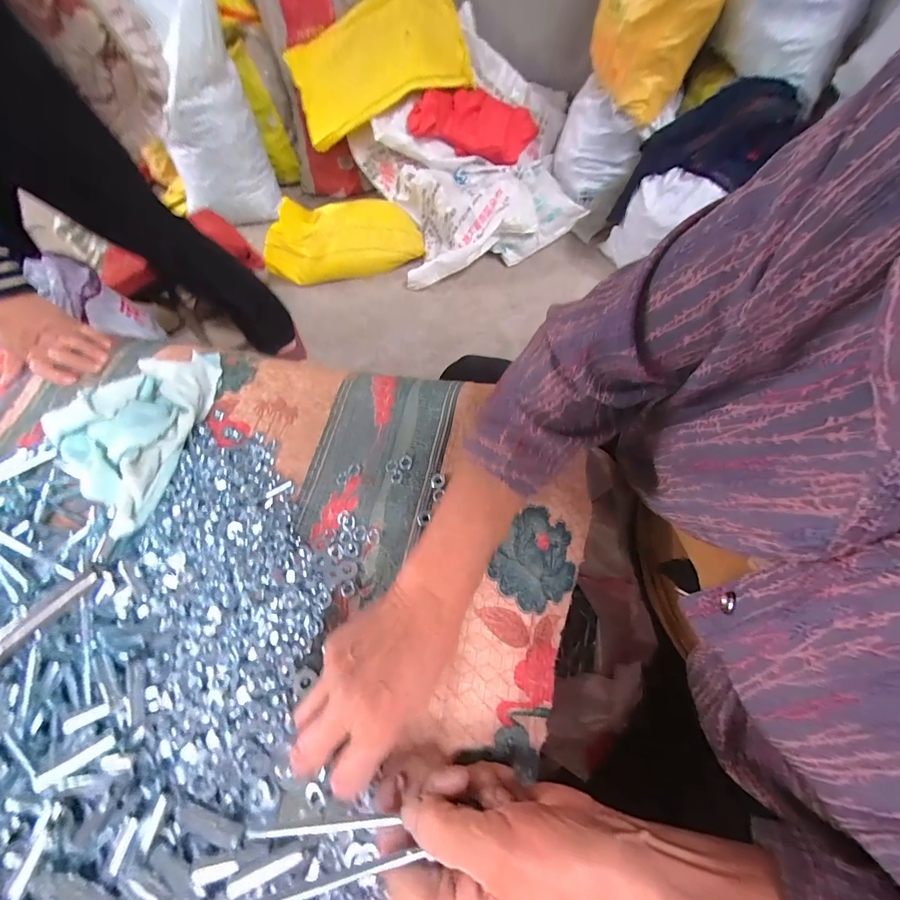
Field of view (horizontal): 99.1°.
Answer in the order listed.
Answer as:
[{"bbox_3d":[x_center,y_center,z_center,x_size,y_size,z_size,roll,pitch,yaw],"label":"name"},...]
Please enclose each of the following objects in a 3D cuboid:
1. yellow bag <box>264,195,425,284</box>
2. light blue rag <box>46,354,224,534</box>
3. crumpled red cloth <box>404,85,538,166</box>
[{"bbox_3d":[-0.364,-0.749,1.333,0.507,0.167,0.266,-13,60,-1],"label":"yellow bag"},{"bbox_3d":[-0.342,-0.030,0.399,0.139,0.068,0.228,2,60,6],"label":"light blue rag"},{"bbox_3d":[0.101,-1.114,1.318,0.548,0.164,0.142,-22,56,-34],"label":"crumpled red cloth"}]

